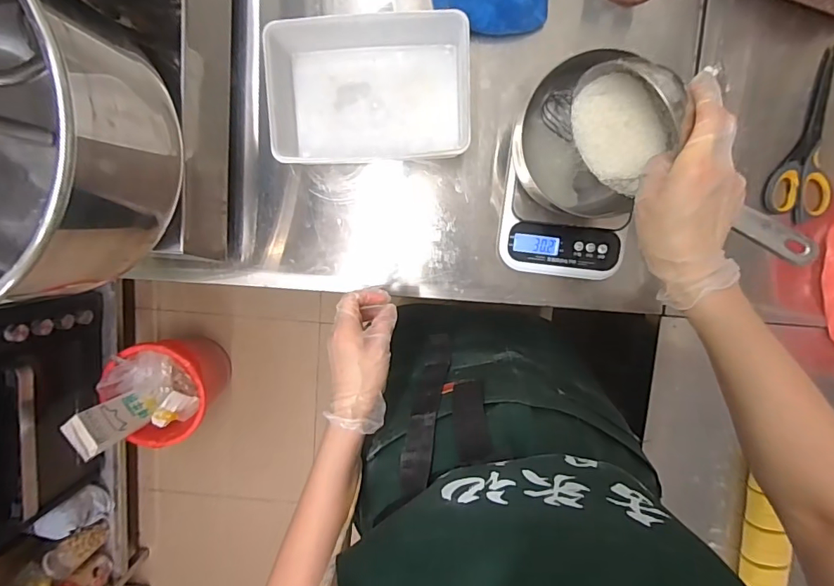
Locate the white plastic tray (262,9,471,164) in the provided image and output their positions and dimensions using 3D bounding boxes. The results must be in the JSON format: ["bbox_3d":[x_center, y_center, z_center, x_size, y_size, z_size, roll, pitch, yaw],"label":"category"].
[{"bbox_3d":[-0.049,-0.236,0.536,0.221,0.075,0.155,-4,98,3],"label":"white plastic tray"}]

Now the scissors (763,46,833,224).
[{"bbox_3d":[0.478,-0.185,0.555,0.075,0.007,0.194,15,98,0],"label":"scissors"}]

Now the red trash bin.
[{"bbox_3d":[-0.672,0.252,1.329,0.246,0.260,0.275,-20,97,5],"label":"red trash bin"}]

